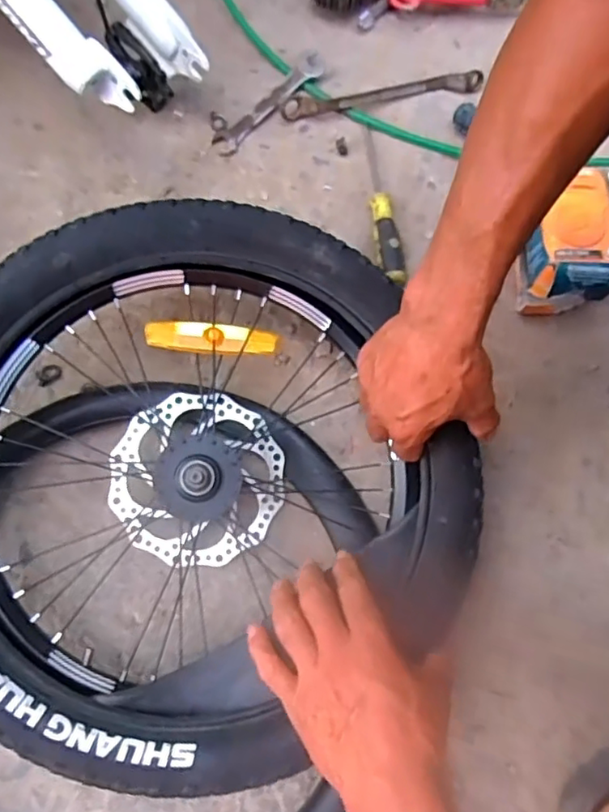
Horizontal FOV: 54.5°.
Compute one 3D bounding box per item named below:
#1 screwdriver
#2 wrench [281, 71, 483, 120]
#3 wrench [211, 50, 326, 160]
[{"bbox_3d":[0.080,-0.214,0.614,0.025,0.028,0.198,-4,74,-1],"label":"screwdriver"},{"bbox_3d":[0.086,-0.348,0.657,0.223,0.019,0.032,-10,74,-3],"label":"wrench"},{"bbox_3d":[-0.038,-0.339,0.662,0.029,0.014,0.161,42,78,11],"label":"wrench"}]

